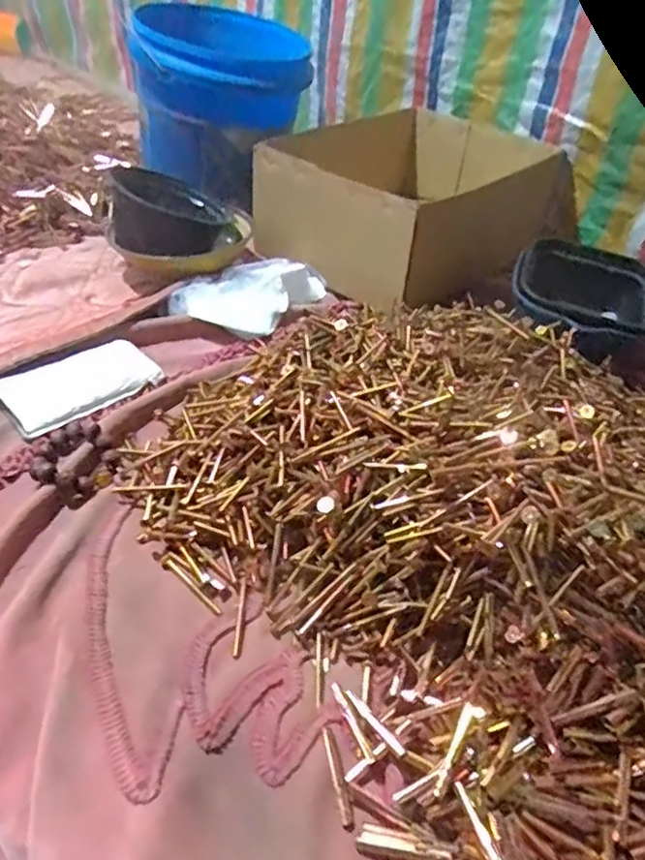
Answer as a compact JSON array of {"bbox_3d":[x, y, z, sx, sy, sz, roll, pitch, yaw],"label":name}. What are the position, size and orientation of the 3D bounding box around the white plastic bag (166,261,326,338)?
[{"bbox_3d":[-0.082,-0.176,0.841,0.235,0.058,0.092,-21,49,-31],"label":"white plastic bag"}]

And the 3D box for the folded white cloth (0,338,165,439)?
[{"bbox_3d":[-0.260,-0.051,0.683,0.159,0.018,0.086,-30,54,-35],"label":"folded white cloth"}]

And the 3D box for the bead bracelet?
[{"bbox_3d":[-0.232,0.027,0.591,0.076,0.023,0.077,20,43,13],"label":"bead bracelet"}]

